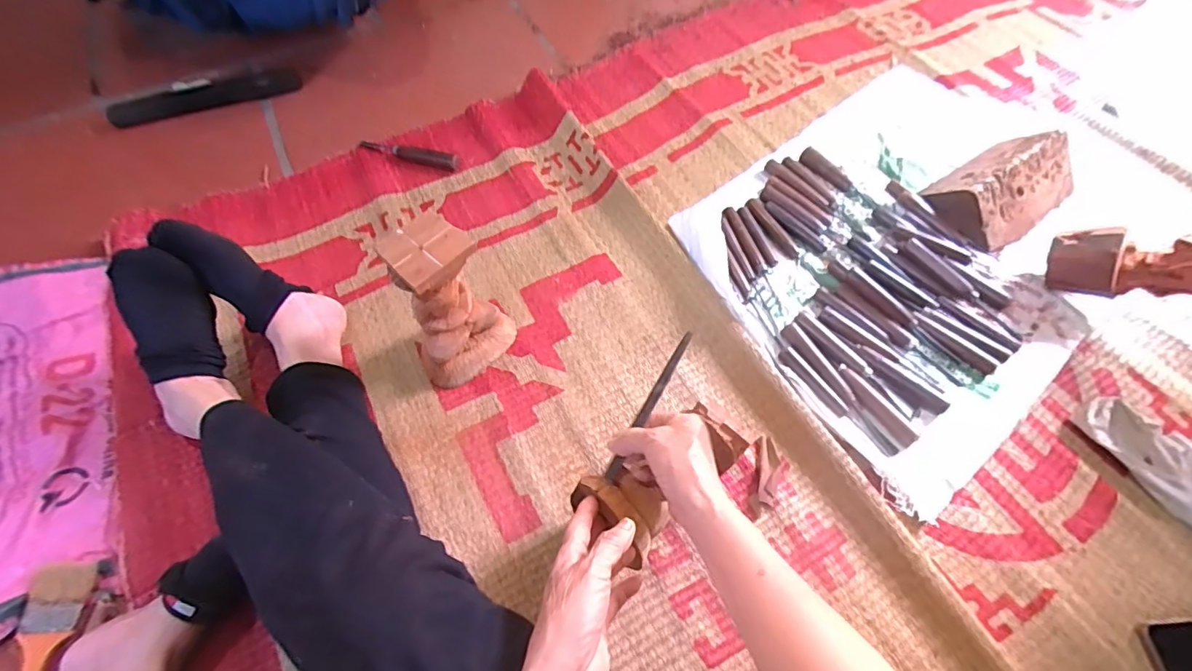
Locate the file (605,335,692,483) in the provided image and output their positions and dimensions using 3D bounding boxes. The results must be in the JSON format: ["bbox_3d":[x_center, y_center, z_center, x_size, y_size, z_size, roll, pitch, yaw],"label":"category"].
[{"bbox_3d":[0.052,0.065,0.499,0.011,0.009,0.161,27,76,15],"label":"file"}]

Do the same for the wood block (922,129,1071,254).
[{"bbox_3d":[0.589,-0.217,0.752,0.215,0.068,0.126,-30,65,-14],"label":"wood block"}]

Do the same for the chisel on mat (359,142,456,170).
[{"bbox_3d":[-0.297,-0.291,0.843,0.157,0.023,0.021,14,63,9],"label":"chisel on mat"}]

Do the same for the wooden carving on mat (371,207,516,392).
[{"bbox_3d":[-0.172,-0.037,0.608,0.119,0.177,0.108,-31,65,-15],"label":"wooden carving on mat"}]

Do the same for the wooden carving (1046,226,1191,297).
[{"bbox_3d":[0.657,-0.077,0.607,0.207,0.072,0.064,13,59,41],"label":"wooden carving"}]

